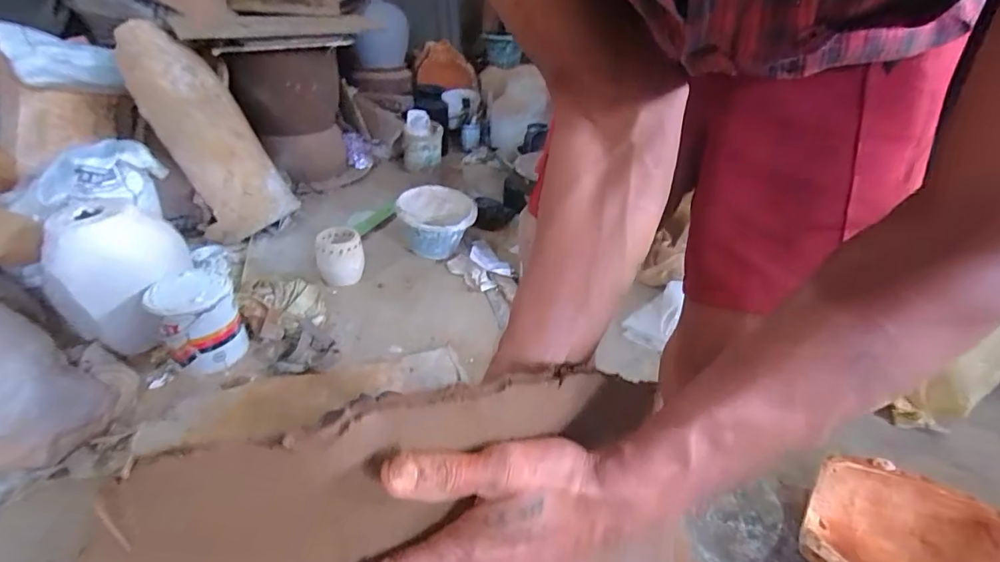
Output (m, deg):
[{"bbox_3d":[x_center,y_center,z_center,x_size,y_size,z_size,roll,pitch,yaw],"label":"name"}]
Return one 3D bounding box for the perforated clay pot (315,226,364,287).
[{"bbox_3d":[-0.499,-0.066,1.527,0.132,0.157,0.139,-8,34,-16],"label":"perforated clay pot"}]

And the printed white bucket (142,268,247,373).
[{"bbox_3d":[-0.739,0.097,1.204,0.175,0.194,0.173,2,33,-1],"label":"printed white bucket"}]

